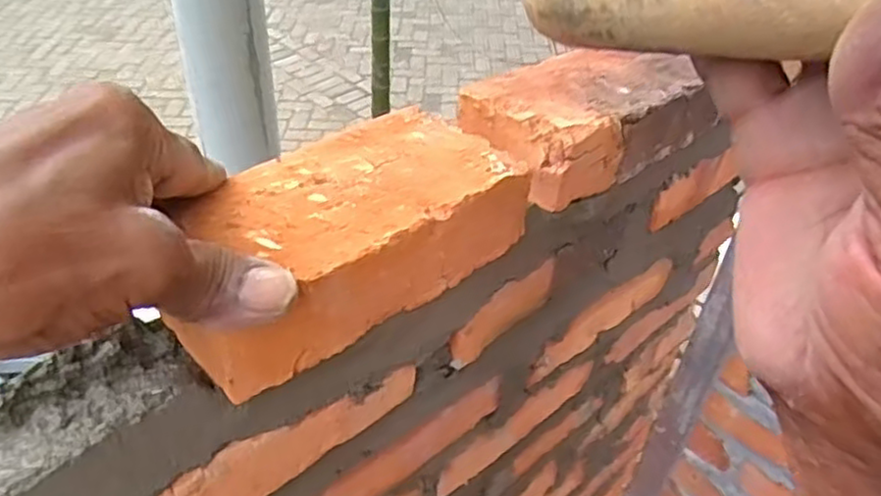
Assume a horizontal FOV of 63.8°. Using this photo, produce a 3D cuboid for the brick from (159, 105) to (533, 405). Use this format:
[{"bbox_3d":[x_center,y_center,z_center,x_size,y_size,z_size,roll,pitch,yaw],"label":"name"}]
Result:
[{"bbox_3d":[-0.042,-0.009,0.306,0.154,0.041,0.079,-28,49,-34],"label":"brick"}]

